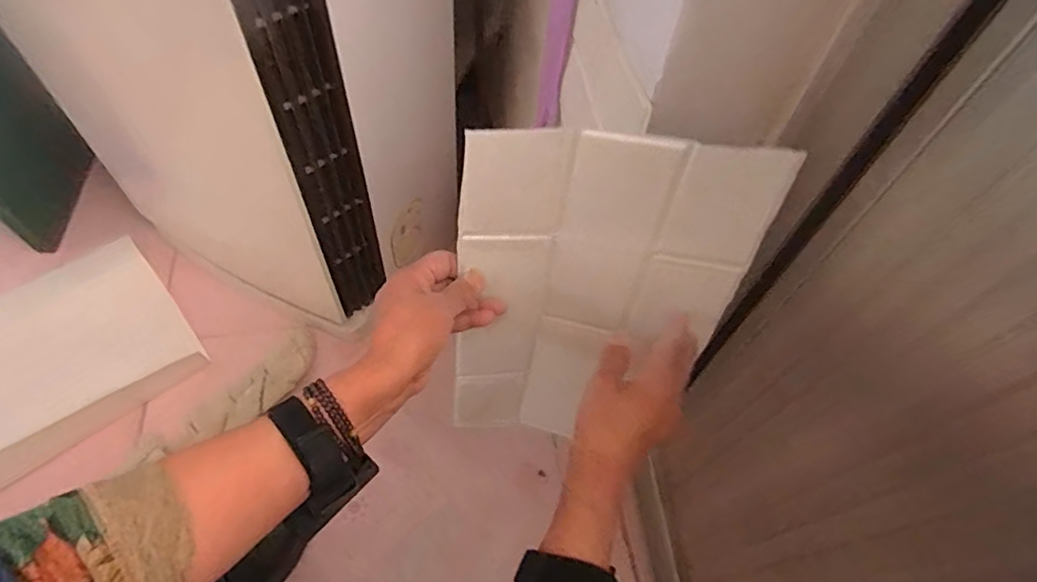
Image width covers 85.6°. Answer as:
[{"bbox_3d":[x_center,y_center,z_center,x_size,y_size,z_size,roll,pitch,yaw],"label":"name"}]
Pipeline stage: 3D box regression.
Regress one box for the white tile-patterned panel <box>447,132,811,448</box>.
[{"bbox_3d":[0.059,0.028,0.513,0.222,0.382,0.026,7,50,-2],"label":"white tile-patterned panel"}]

